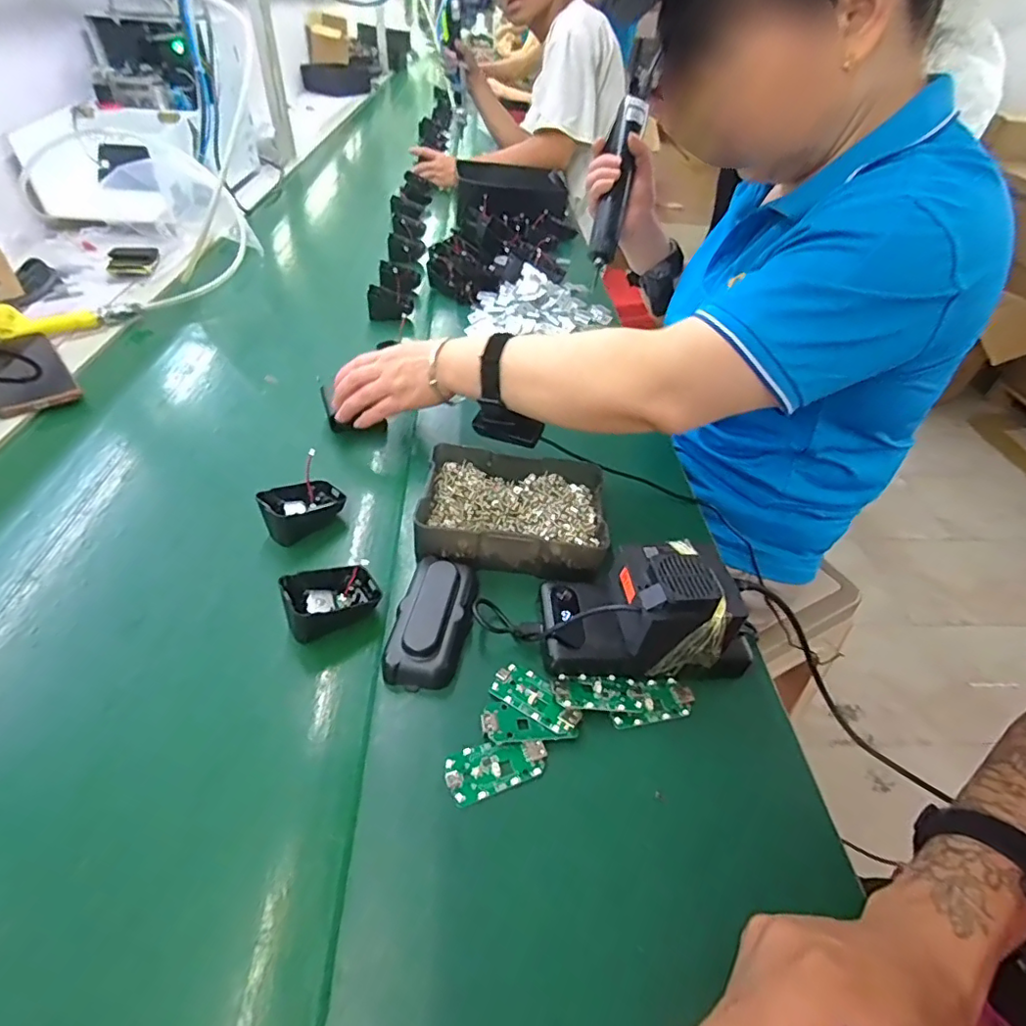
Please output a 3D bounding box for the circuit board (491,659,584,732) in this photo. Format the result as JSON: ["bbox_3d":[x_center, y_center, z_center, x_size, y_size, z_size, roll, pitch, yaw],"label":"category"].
[{"bbox_3d":[0.016,0.127,0.379,0.064,0.008,0.031,26,47,22],"label":"circuit board"}]

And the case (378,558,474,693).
[{"bbox_3d":[-0.058,0.077,0.409,0.051,0.027,0.104,9,43,5],"label":"case"}]

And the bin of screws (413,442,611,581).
[{"bbox_3d":[0.001,-0.007,0.491,0.156,0.042,0.123,3,43,-2],"label":"bin of screws"}]

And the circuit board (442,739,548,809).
[{"bbox_3d":[-0.010,0.159,0.346,0.063,0.006,0.031,-13,46,-18],"label":"circuit board"}]

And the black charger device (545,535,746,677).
[{"bbox_3d":[0.090,0.067,0.401,0.135,0.078,0.078,3,43,-2],"label":"black charger device"}]

